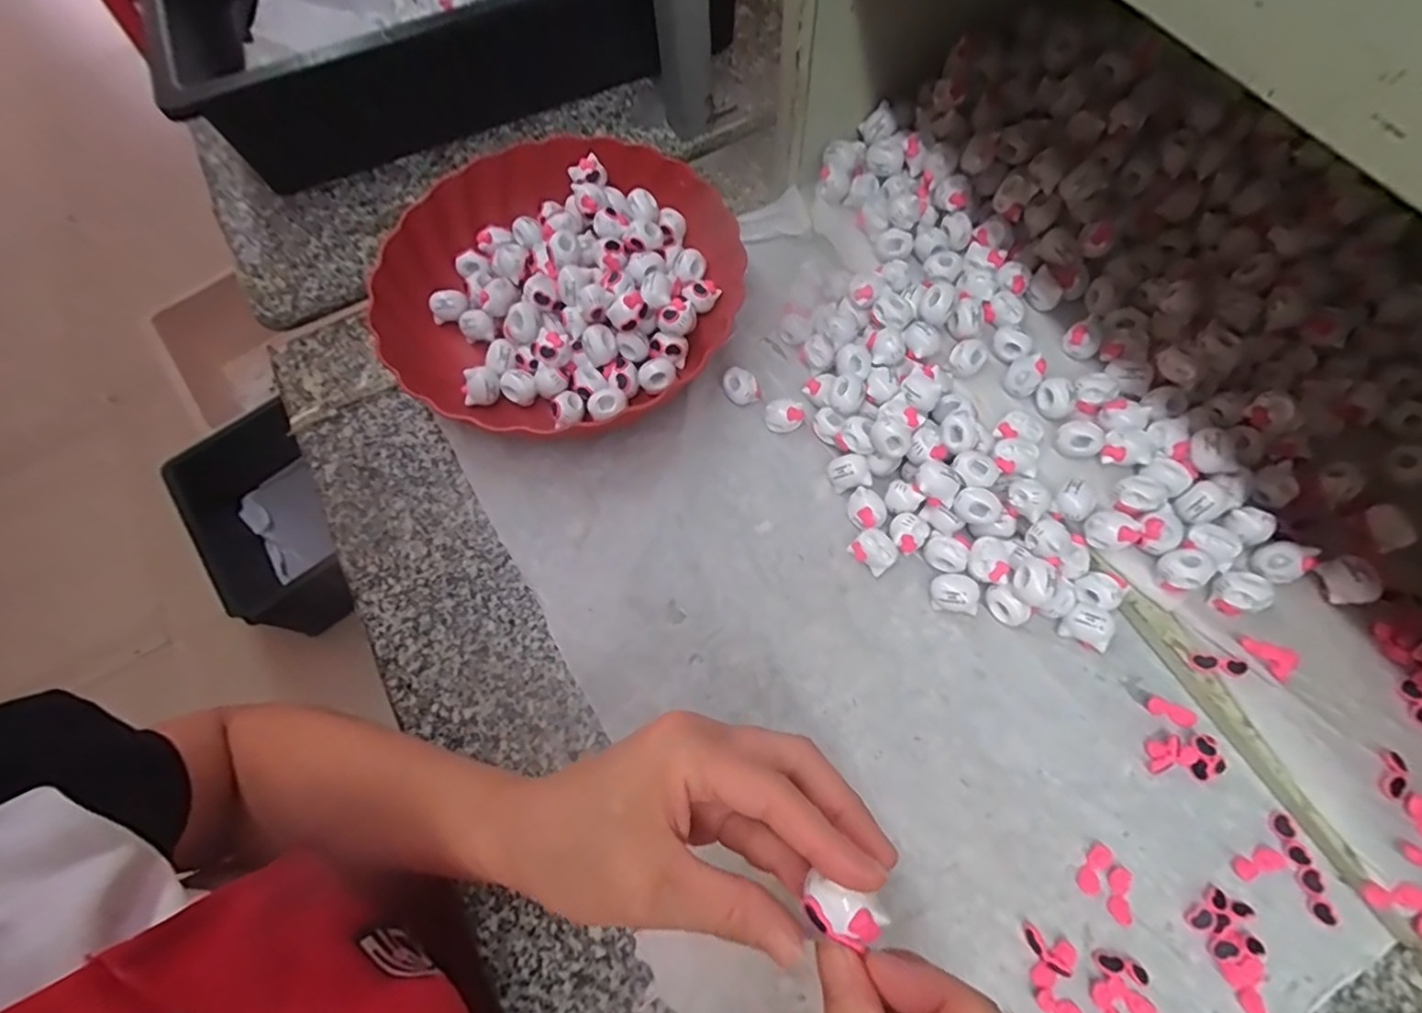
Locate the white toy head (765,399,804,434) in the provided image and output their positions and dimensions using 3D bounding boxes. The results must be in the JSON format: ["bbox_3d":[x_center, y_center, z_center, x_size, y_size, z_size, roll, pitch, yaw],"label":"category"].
[{"bbox_3d":[0.048,-0.058,0.396,0.024,0.021,0.016,10,69,6],"label":"white toy head"}]

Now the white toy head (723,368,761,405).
[{"bbox_3d":[0.021,-0.080,0.404,0.025,0.018,0.019,0,69,3],"label":"white toy head"}]

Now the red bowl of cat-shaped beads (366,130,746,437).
[{"bbox_3d":[-0.106,-0.158,0.427,0.240,0.056,0.221,-1,69,2],"label":"red bowl of cat-shaped beads"}]

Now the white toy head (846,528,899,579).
[{"bbox_3d":[0.097,0.027,0.359,0.025,0.021,0.019,41,76,16],"label":"white toy head"}]

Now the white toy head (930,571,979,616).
[{"bbox_3d":[0.142,0.051,0.351,0.025,0.019,0.023,13,70,8],"label":"white toy head"}]

